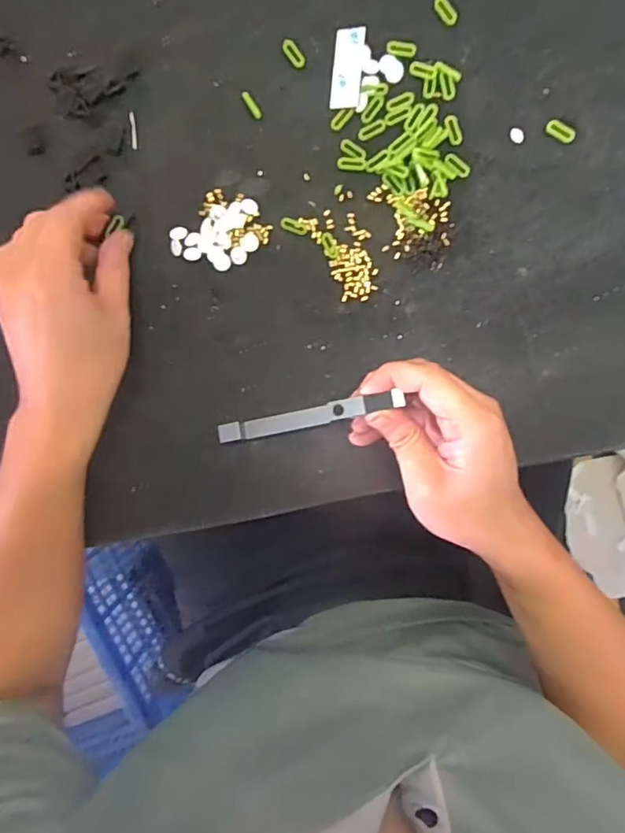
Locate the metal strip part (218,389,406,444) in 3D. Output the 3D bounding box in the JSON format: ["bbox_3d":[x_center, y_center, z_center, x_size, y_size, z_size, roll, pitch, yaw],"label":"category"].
[{"bbox_3d":[-0.002,0.001,0.334,0.122,0.014,0.014,-12,94,15],"label":"metal strip part"}]

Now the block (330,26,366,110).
[{"bbox_3d":[0.024,-0.239,0.351,0.020,0.004,0.051,6,96,5],"label":"block"}]

